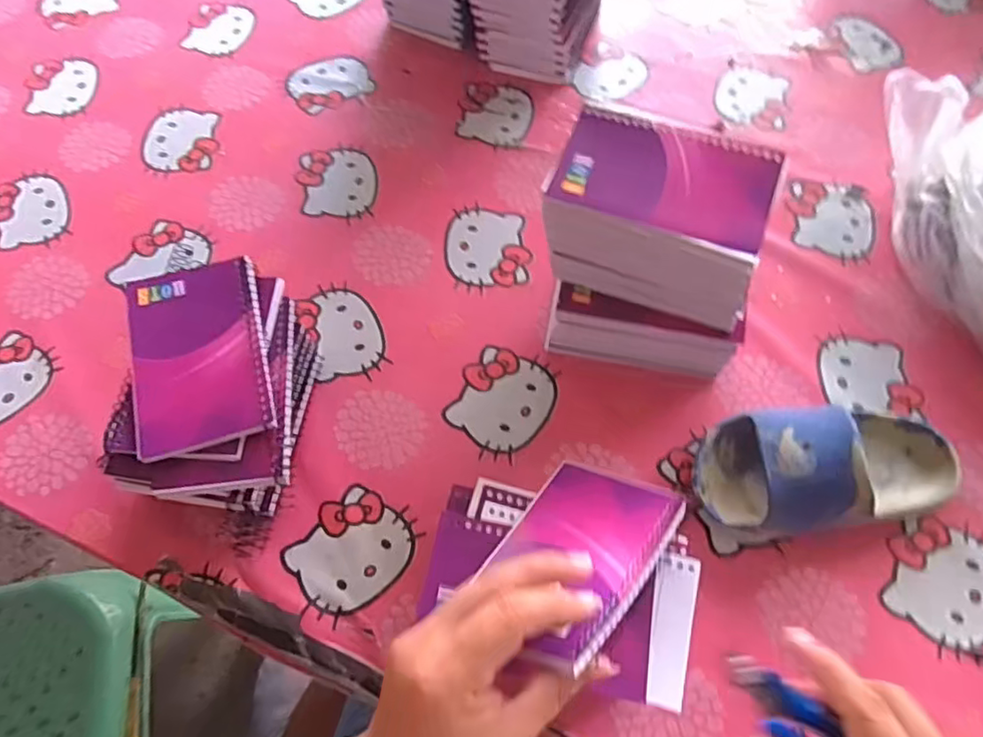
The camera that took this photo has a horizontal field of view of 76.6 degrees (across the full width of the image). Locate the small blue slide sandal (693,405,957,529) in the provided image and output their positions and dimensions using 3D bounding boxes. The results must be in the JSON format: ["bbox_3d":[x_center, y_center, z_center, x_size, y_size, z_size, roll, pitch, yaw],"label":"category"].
[{"bbox_3d":[0.228,0.063,0.417,0.176,0.060,0.084,-3,64,-1],"label":"small blue slide sandal"}]

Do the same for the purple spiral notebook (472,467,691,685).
[{"bbox_3d":[0.043,0.099,0.337,0.082,0.010,0.132,9,31,37],"label":"purple spiral notebook"}]

